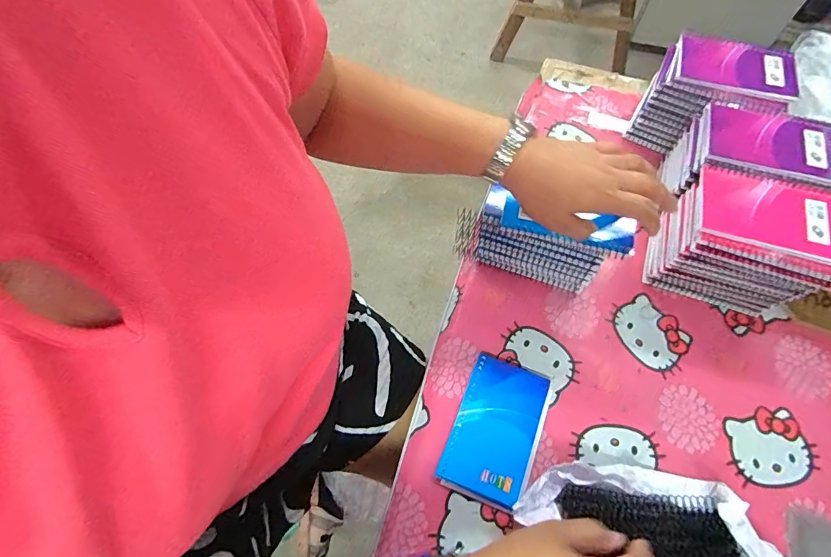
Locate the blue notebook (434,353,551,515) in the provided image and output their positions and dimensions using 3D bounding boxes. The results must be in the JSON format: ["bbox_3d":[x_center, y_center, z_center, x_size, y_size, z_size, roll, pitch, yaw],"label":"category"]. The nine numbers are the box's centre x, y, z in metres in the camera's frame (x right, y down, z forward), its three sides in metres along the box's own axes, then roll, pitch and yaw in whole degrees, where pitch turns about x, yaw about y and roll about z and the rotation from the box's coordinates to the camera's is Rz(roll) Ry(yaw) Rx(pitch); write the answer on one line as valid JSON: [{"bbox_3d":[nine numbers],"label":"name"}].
[{"bbox_3d":[0.085,0.157,0.444,0.086,0.016,0.140,21,68,11],"label":"blue notebook"}]

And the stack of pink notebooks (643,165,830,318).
[{"bbox_3d":[0.348,-0.037,0.469,0.146,0.115,0.100,20,68,10],"label":"stack of pink notebooks"}]

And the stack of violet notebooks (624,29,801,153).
[{"bbox_3d":[0.373,-0.226,0.550,0.150,0.110,0.102,14,67,8],"label":"stack of violet notebooks"}]

